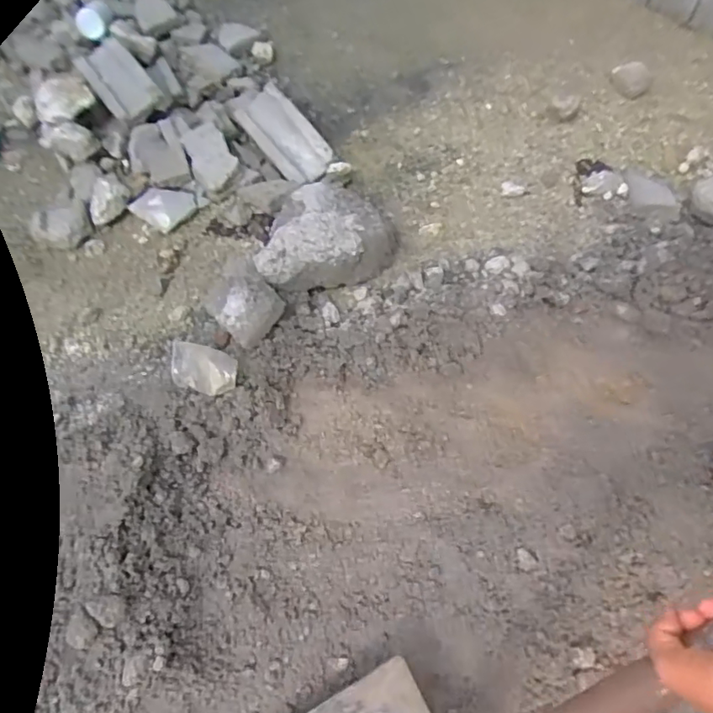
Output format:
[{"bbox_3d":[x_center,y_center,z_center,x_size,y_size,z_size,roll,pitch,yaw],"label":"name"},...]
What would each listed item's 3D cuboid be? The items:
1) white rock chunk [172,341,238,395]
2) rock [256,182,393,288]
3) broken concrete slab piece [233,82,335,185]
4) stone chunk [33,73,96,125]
[{"bbox_3d":[-0.214,0.015,0.775,0.087,0.038,0.062,7,62,7],"label":"white rock chunk"},{"bbox_3d":[-0.054,-0.196,0.882,0.217,0.098,0.172,-14,62,-4],"label":"rock"},{"bbox_3d":[-0.133,-0.406,1.017,0.096,0.033,0.218,-44,79,9],"label":"broken concrete slab piece"},{"bbox_3d":[-0.527,-0.464,0.998,0.099,0.053,0.058,-39,66,-16],"label":"stone chunk"}]

